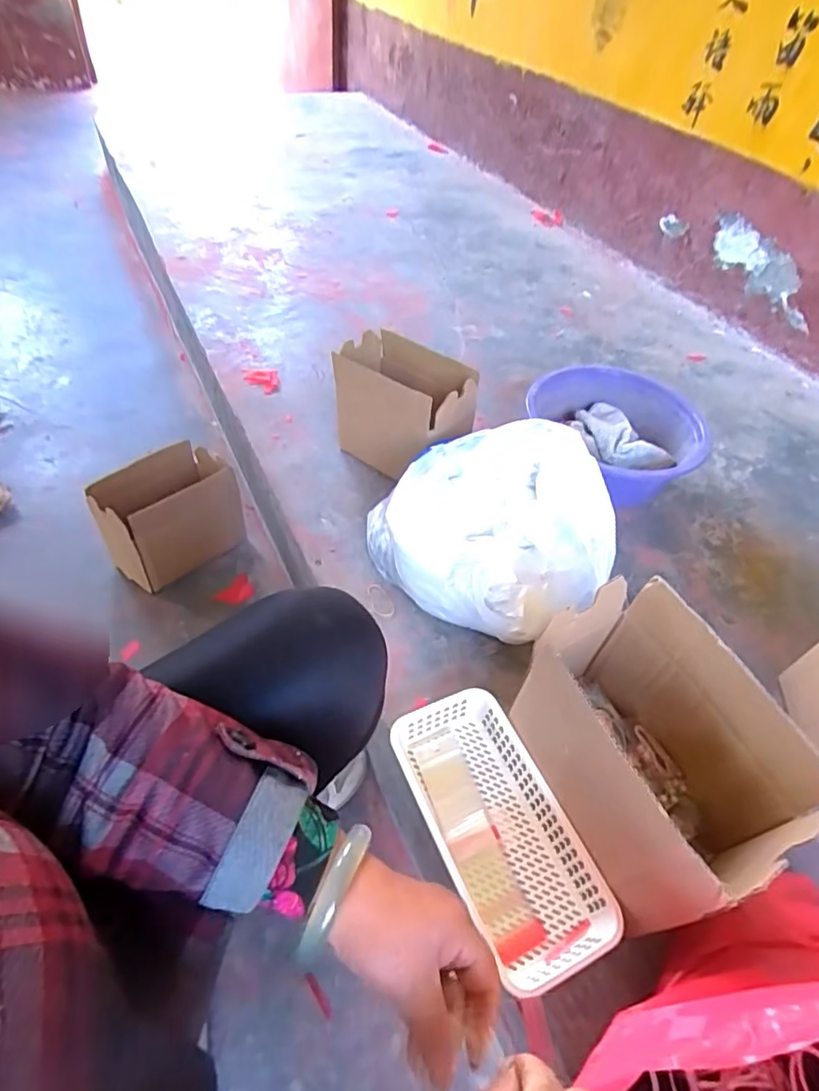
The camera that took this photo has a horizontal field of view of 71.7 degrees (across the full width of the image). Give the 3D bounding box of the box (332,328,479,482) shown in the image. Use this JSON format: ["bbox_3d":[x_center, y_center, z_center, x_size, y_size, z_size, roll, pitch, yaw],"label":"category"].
[{"bbox_3d":[-0.013,-0.200,0.895,0.218,0.190,0.131,37,56,23],"label":"box"}]

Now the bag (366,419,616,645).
[{"bbox_3d":[0.100,-0.026,0.759,0.296,0.183,0.248,38,56,24],"label":"bag"}]

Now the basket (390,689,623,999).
[{"bbox_3d":[0.085,0.287,0.580,0.129,0.048,0.264,-18,53,-19],"label":"basket"}]

